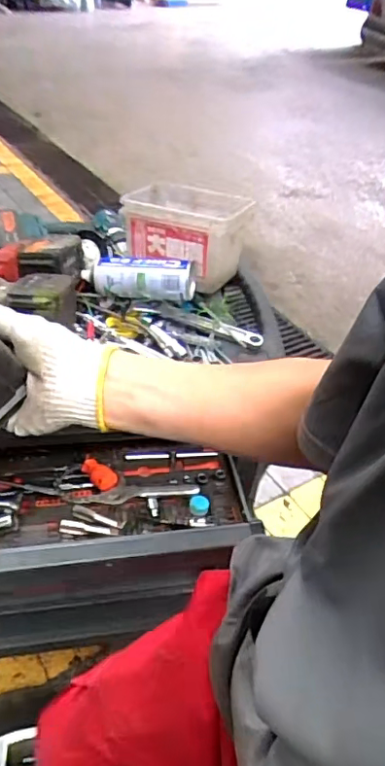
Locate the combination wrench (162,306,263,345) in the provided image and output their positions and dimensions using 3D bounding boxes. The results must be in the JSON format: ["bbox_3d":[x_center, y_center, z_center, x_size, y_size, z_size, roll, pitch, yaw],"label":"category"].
[{"bbox_3d":[0.032,-0.097,0.905,0.175,0.016,0.030,17,42,13],"label":"combination wrench"}]

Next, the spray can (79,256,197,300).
[{"bbox_3d":[-0.091,-0.173,0.917,0.189,0.072,0.071,9,40,3],"label":"spray can"}]

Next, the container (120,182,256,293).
[{"bbox_3d":[-0.022,-0.273,0.985,0.208,0.134,0.164,27,44,22],"label":"container"}]

